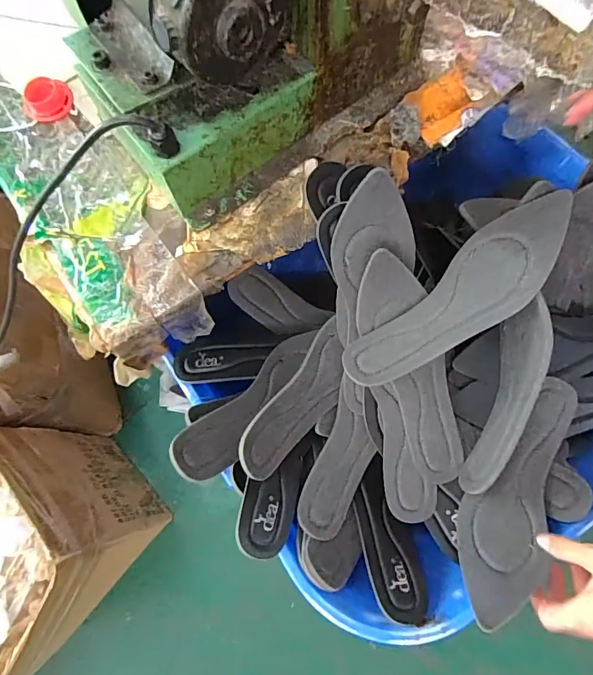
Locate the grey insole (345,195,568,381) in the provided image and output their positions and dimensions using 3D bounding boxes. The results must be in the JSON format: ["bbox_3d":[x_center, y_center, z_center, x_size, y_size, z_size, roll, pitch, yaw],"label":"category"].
[{"bbox_3d":[0.154,-0.035,0.409,0.243,0.028,0.075,-40,73,7],"label":"grey insole"}]

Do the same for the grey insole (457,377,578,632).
[{"bbox_3d":[0.223,0.157,0.439,0.078,0.037,0.241,22,72,9],"label":"grey insole"}]

